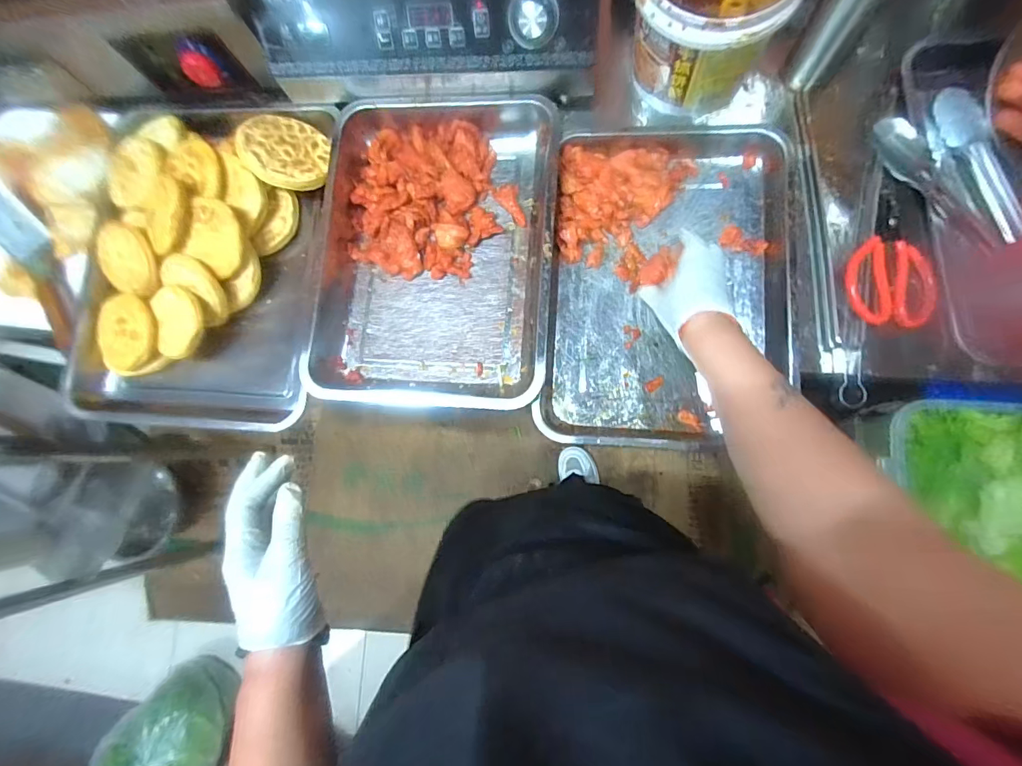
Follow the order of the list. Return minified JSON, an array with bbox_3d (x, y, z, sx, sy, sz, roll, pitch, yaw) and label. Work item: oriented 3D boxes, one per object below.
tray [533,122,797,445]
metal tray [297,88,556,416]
[{"bbox_3d":[0.190,-0.129,0.557,0.276,0.050,0.405,6,84,7],"label":"tray"},{"bbox_3d":[-0.094,-0.172,0.567,0.287,0.048,0.393,3,84,7],"label":"metal tray"}]

